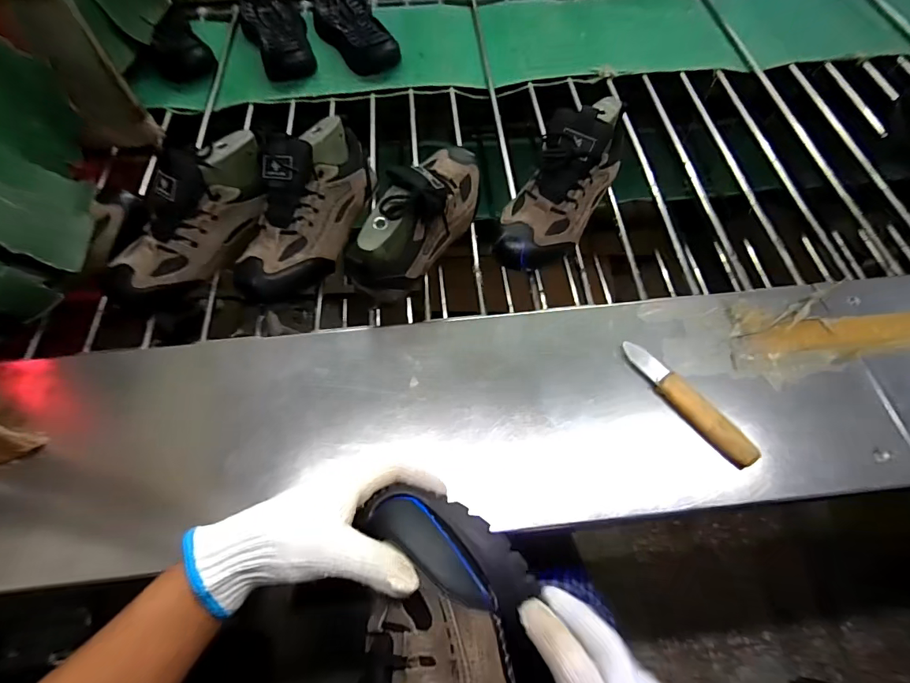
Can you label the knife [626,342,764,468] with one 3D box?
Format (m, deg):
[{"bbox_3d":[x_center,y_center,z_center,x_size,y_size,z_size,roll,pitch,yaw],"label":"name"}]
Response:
[{"bbox_3d":[0.239,0.060,0.460,0.026,0.024,0.159,-33,68,-16],"label":"knife"}]

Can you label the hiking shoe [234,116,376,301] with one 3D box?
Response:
[{"bbox_3d":[-0.187,-0.168,0.556,0.101,0.109,0.257,18,77,10],"label":"hiking shoe"}]

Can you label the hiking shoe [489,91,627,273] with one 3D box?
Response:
[{"bbox_3d":[0.140,-0.209,0.563,0.100,0.118,0.249,25,65,13],"label":"hiking shoe"}]

